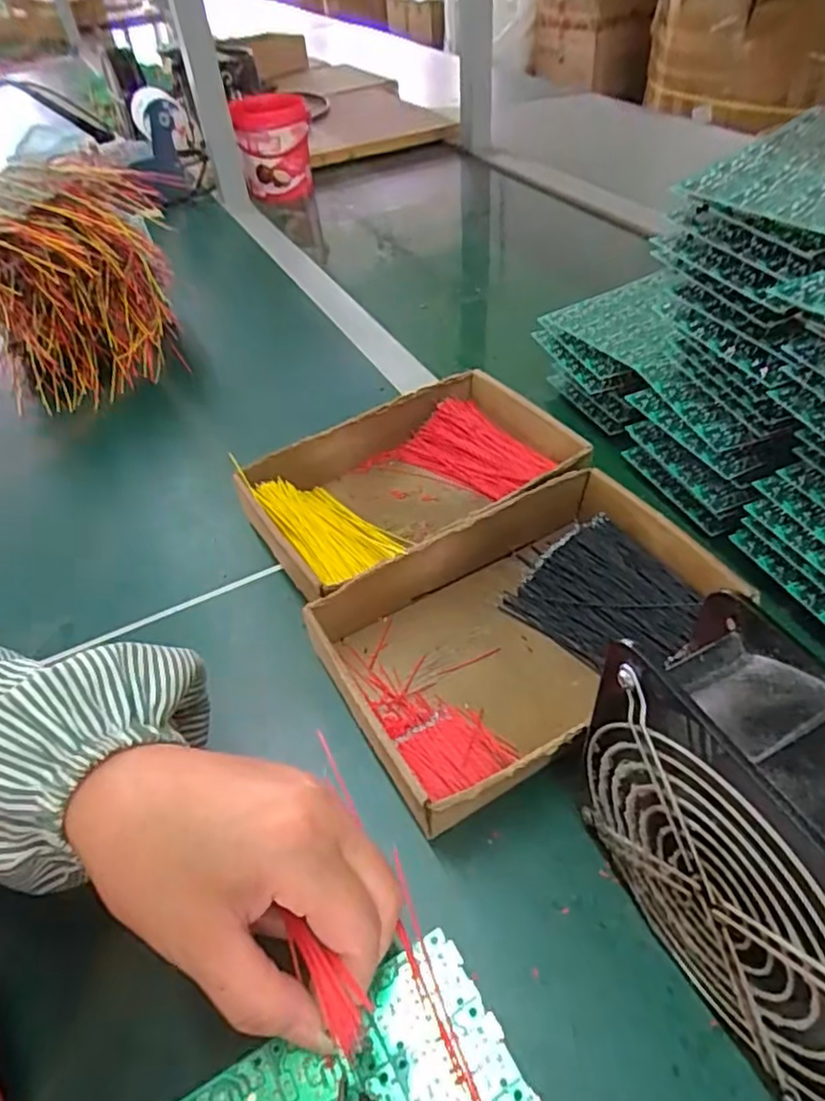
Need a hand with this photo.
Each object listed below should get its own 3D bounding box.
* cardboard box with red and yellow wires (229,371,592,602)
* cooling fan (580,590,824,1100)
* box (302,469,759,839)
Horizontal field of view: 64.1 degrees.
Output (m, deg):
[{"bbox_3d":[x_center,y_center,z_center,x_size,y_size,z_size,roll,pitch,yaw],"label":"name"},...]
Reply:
[{"bbox_3d":[0.001,-0.054,0.496,0.236,0.044,0.158,-28,50,-20],"label":"cardboard box with red and yellow wires"},{"bbox_3d":[0.131,0.120,0.248,0.059,0.151,0.144,-20,48,-13],"label":"cooling fan"},{"bbox_3d":[0.071,0.044,0.401,0.240,0.044,0.149,-27,50,-19],"label":"box"}]

